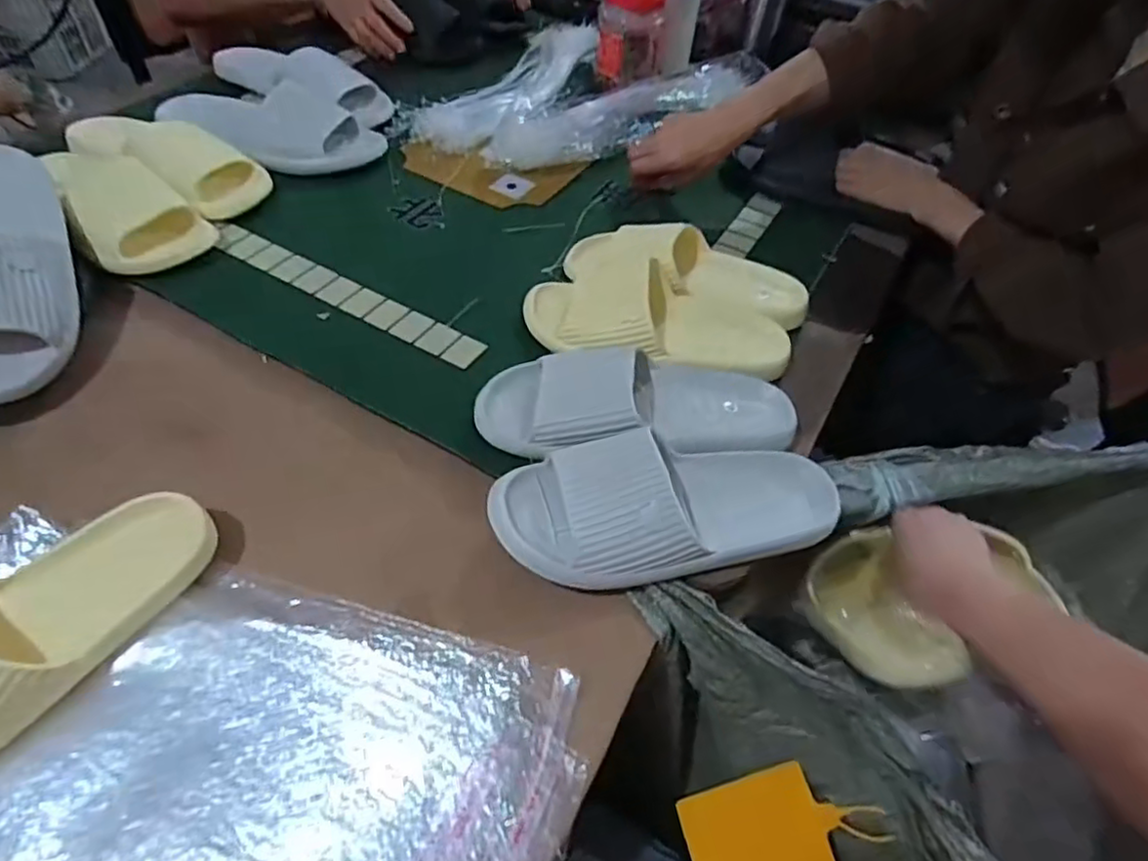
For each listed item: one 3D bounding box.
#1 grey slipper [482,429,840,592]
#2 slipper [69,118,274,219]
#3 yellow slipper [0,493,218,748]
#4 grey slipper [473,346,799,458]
[{"bbox_3d":[0.073,0.061,0.504,0.268,0.086,0.104,-6,52,-10],"label":"grey slipper"},{"bbox_3d":[-0.454,-0.304,0.745,0.213,0.060,0.100,25,53,15],"label":"slipper"},{"bbox_3d":[-0.344,0.126,0.403,0.098,0.064,0.246,37,57,23],"label":"yellow slipper"},{"bbox_3d":[0.053,-0.024,0.562,0.266,0.059,0.108,-5,52,-9],"label":"grey slipper"}]

